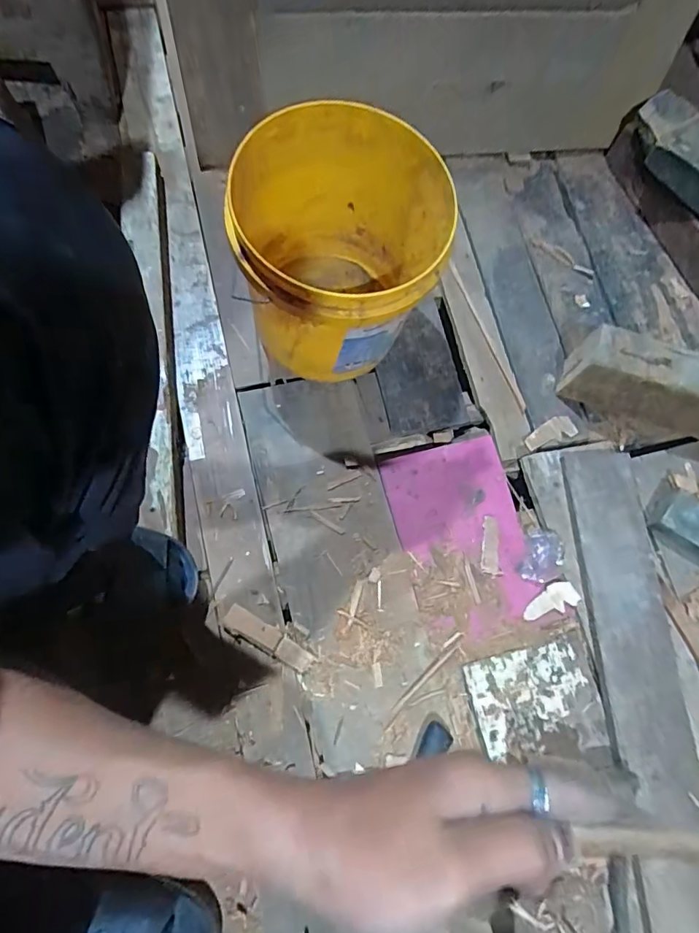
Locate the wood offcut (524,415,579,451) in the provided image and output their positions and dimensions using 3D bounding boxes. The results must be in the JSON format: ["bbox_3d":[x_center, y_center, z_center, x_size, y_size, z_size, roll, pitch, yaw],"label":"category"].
[{"bbox_3d":[0.310,-0.052,0.758,0.083,0.008,0.035,-21,75,-8],"label":"wood offcut"}]

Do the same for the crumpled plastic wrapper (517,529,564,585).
[{"bbox_3d":[0.280,0.132,0.713,0.051,0.024,0.074,26,74,6],"label":"crumpled plastic wrapper"}]

